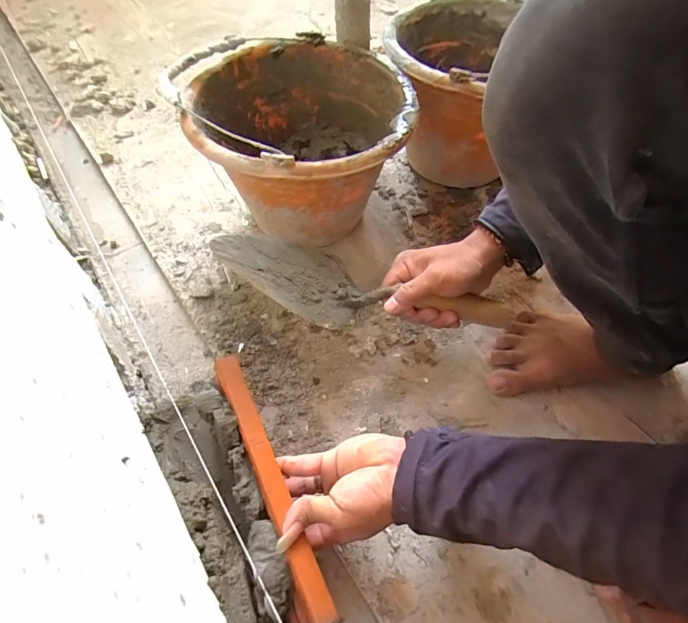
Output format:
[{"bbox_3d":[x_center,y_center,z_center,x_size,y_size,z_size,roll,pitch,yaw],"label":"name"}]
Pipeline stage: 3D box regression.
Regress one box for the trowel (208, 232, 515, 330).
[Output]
[{"bbox_3d":[0.017,-0.024,0.407,0.286,0.046,0.076,11,61,-14],"label":"trowel"}]

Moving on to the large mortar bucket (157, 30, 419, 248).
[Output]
[{"bbox_3d":[-0.050,-0.195,0.506,0.230,0.184,0.234,0,62,-1],"label":"large mortar bucket"}]

